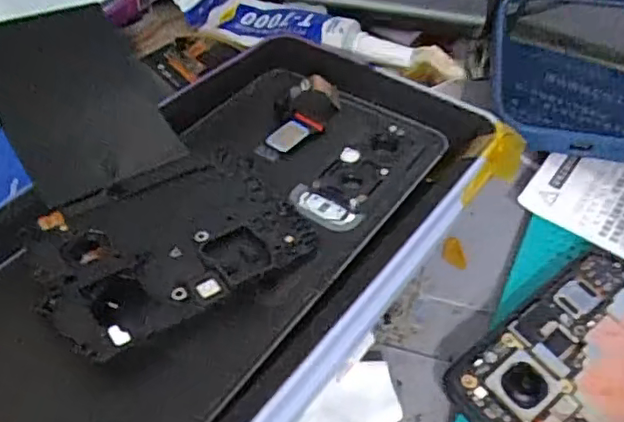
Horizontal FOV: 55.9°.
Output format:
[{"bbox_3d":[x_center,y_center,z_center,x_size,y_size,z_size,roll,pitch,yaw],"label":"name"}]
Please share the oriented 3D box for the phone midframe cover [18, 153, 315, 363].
[{"bbox_3d":[-0.038,0.007,0.154,0.065,0.004,0.047,-25,54,-27],"label":"phone midframe cover"}]

